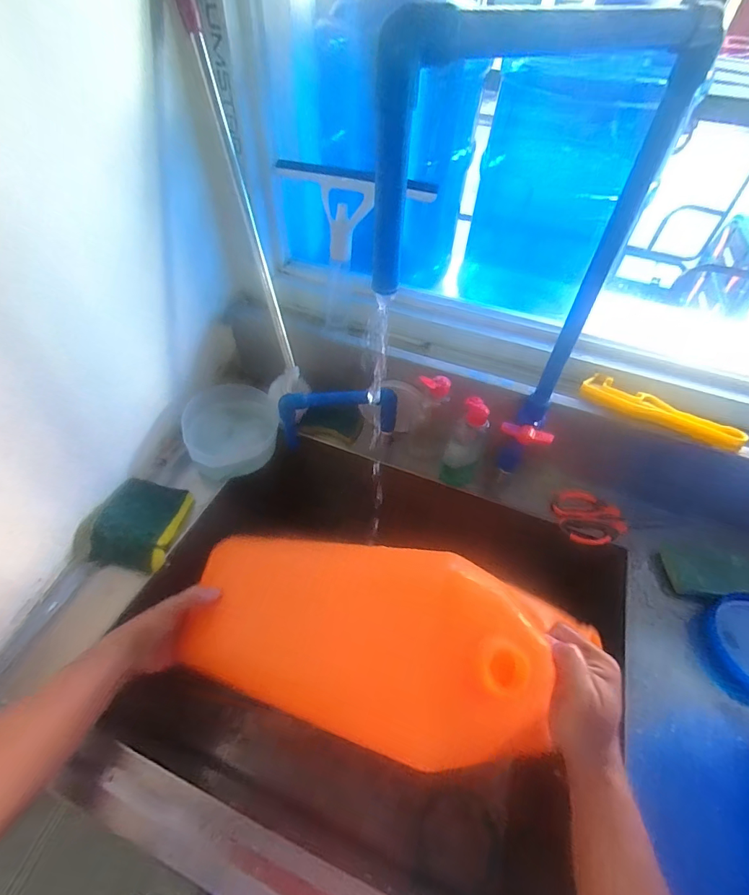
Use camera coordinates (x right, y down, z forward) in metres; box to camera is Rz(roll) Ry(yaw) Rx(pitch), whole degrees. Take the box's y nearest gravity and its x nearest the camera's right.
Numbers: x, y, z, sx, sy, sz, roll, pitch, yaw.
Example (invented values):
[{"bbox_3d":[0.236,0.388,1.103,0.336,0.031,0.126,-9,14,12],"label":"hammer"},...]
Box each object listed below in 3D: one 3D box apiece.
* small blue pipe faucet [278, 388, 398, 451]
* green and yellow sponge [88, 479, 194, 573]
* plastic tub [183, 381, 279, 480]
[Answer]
[{"bbox_3d":[-0.055,-0.046,0.665,0.179,0.105,0.024,-3,51,-5],"label":"small blue pipe faucet"},{"bbox_3d":[-0.323,0.103,0.571,0.094,0.042,0.120,8,51,4],"label":"green and yellow sponge"},{"bbox_3d":[-0.234,-0.032,0.678,0.145,0.074,0.142,1,51,-2],"label":"plastic tub"}]

